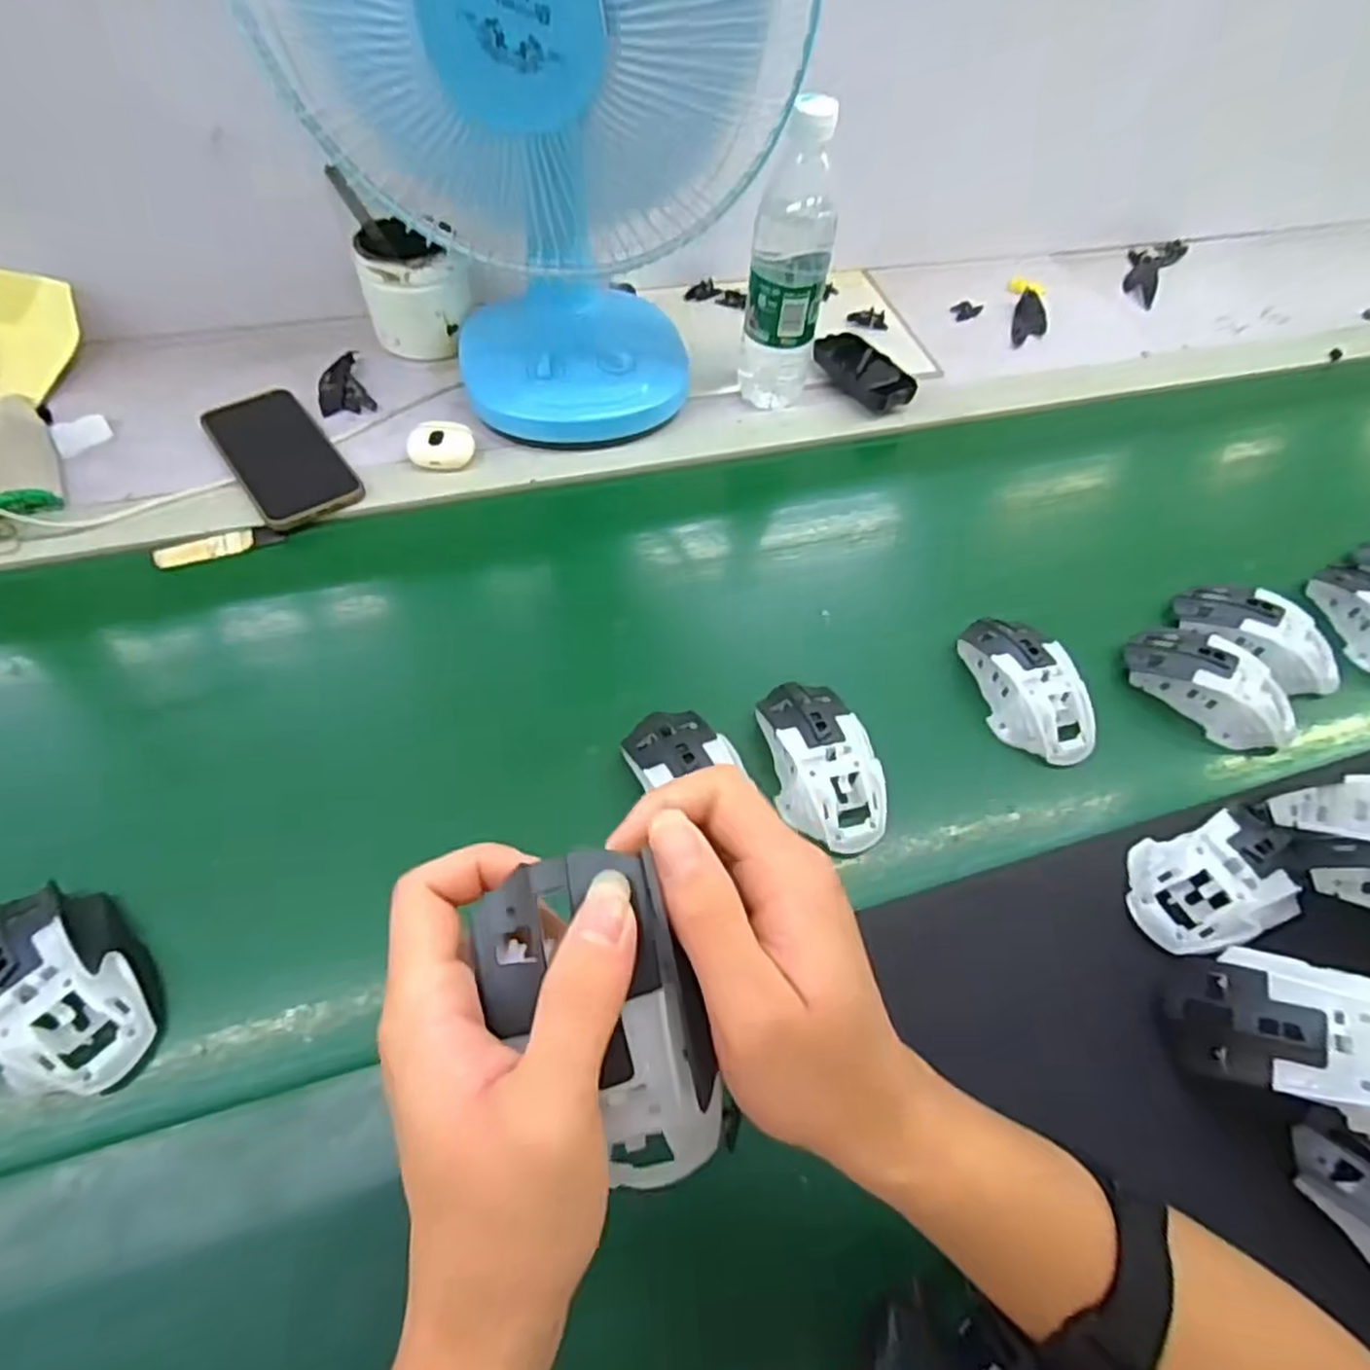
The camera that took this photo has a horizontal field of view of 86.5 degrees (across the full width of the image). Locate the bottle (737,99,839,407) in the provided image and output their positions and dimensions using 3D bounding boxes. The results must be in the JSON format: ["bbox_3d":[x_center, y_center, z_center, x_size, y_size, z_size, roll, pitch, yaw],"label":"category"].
[{"bbox_3d":[0.087,-0.340,0.598,0.066,0.218,0.054,7,54,3],"label":"bottle"}]

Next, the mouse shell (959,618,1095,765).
[{"bbox_3d":[0.229,-0.002,0.489,0.053,0.033,0.111,-18,56,-15],"label":"mouse shell"}]

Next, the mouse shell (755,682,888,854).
[{"bbox_3d":[0.085,0.047,0.452,0.060,0.041,0.110,-11,55,-10],"label":"mouse shell"}]

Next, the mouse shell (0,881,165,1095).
[{"bbox_3d":[-0.306,0.146,0.357,0.105,0.039,0.064,37,61,23],"label":"mouse shell"}]

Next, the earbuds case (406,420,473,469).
[{"bbox_3d":[-0.200,-0.196,0.599,0.052,0.023,0.040,-16,56,-13],"label":"earbuds case"}]

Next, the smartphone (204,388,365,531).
[{"bbox_3d":[-0.327,-0.188,0.588,0.076,0.010,0.167,-32,61,-23],"label":"smartphone"}]

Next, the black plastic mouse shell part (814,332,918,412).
[{"bbox_3d":[0.167,-0.296,0.691,0.056,0.026,0.104,-20,57,-16],"label":"black plastic mouse shell part"}]

